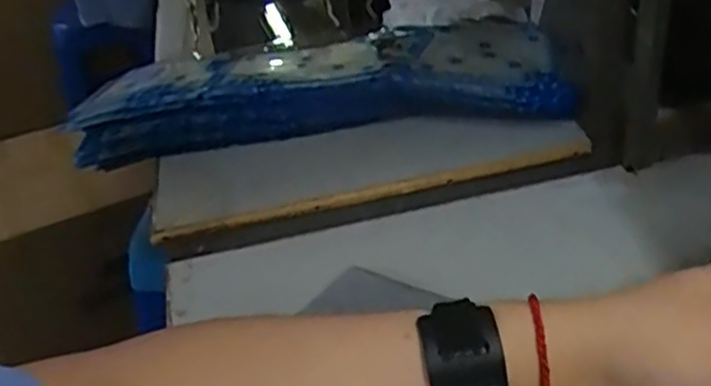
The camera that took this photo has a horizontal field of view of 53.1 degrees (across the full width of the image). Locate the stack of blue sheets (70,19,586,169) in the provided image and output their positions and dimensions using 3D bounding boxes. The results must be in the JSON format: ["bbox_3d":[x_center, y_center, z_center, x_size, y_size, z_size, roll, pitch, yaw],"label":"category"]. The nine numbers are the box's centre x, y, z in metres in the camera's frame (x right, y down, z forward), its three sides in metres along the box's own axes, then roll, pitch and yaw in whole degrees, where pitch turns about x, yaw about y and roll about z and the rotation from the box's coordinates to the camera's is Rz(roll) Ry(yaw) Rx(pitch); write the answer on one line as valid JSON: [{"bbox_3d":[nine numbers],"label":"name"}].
[{"bbox_3d":[-0.038,-0.102,0.687,0.459,0.063,0.185,-4,33,2],"label":"stack of blue sheets"}]

